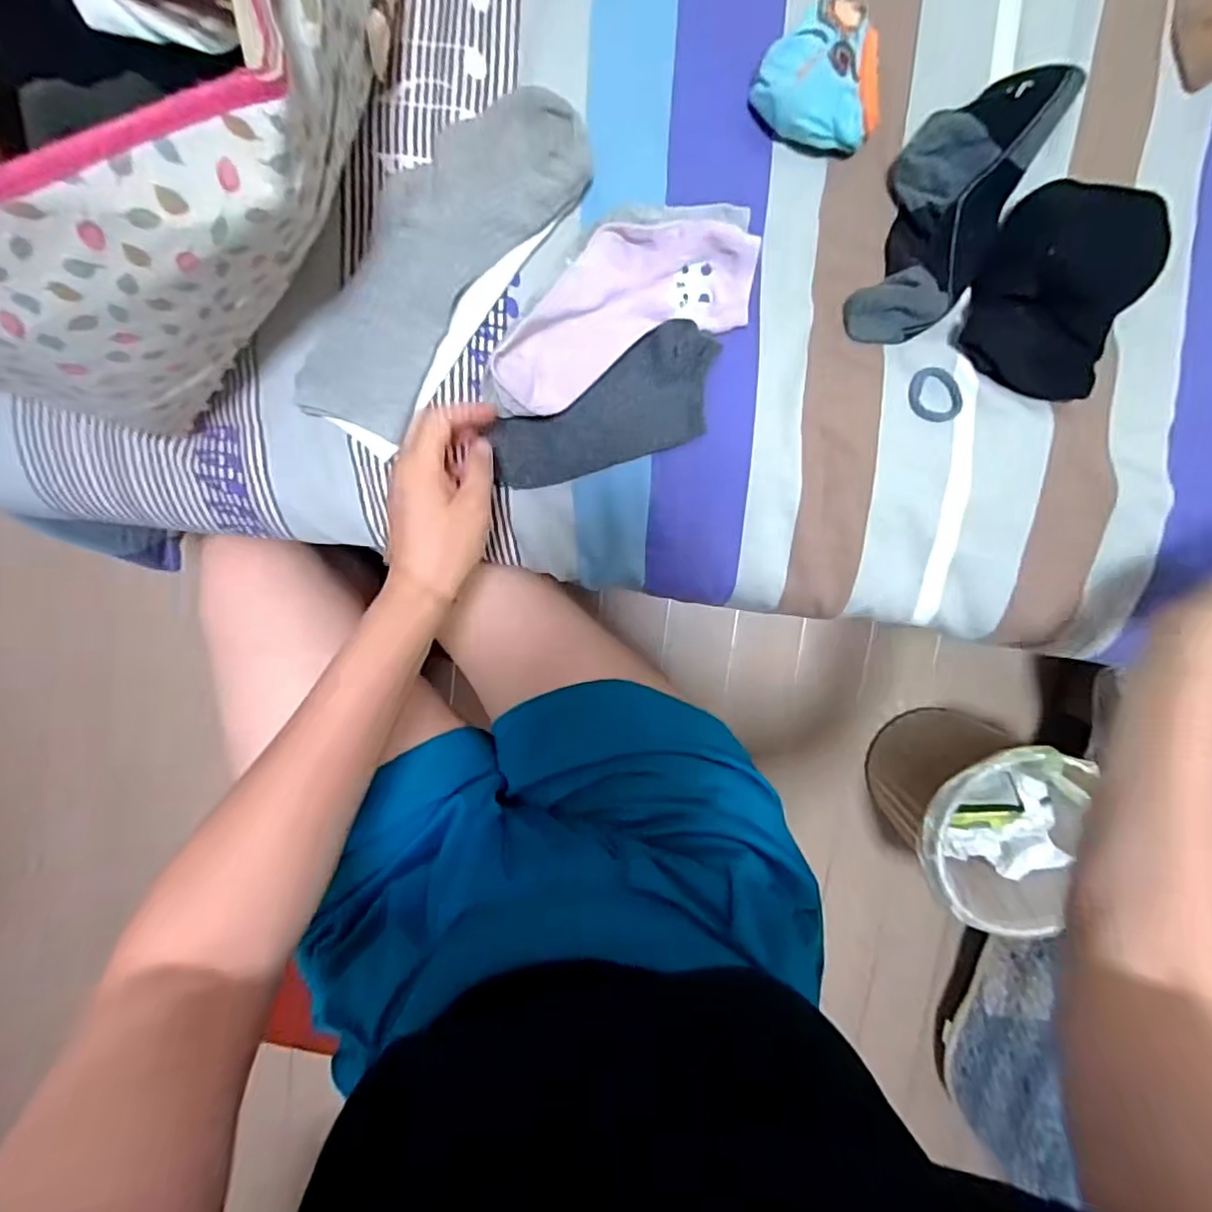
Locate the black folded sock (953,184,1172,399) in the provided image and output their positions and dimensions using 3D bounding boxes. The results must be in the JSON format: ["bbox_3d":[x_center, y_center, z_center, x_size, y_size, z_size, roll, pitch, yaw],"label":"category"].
[{"bbox_3d":[0.312,-0.215,0.427,0.097,0.033,0.129,21,97,-4],"label":"black folded sock"}]

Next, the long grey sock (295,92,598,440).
[{"bbox_3d":[-0.118,-0.230,0.416,0.095,0.028,0.246,38,95,-6],"label":"long grey sock"}]

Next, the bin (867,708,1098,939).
[{"bbox_3d":[0.520,0.274,0.917,0.216,0.297,0.230,0,98,0],"label":"bin"}]

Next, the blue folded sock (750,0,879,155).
[{"bbox_3d":[0.146,-0.345,0.416,0.071,0.044,0.076,-36,97,3],"label":"blue folded sock"}]

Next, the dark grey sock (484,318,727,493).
[{"bbox_3d":[0.003,-0.134,0.444,0.170,0.026,0.073,-27,98,3],"label":"dark grey sock"}]

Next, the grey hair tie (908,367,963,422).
[{"bbox_3d":[0.240,-0.152,0.450,0.042,0.005,0.036,14,97,-3],"label":"grey hair tie"}]

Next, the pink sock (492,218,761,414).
[{"bbox_3d":[0.009,-0.204,0.424,0.182,0.036,0.085,-25,98,2],"label":"pink sock"}]

